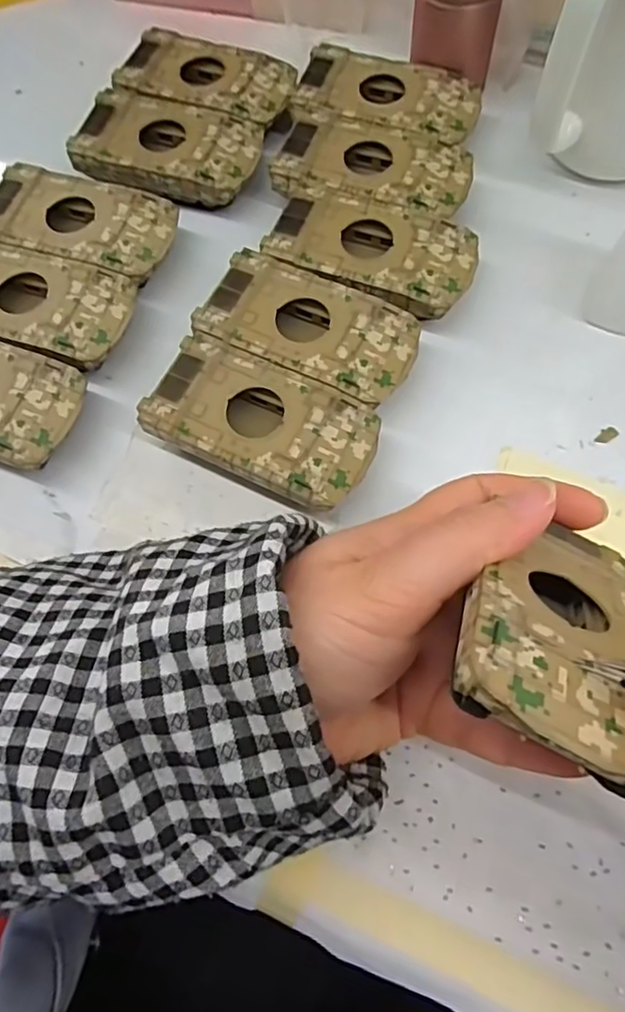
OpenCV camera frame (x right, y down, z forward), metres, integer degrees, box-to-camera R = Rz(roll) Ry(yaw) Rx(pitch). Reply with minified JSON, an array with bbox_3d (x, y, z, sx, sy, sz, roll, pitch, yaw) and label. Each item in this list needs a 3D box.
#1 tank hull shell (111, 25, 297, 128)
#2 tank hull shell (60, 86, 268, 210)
[{"bbox_3d":[-0.057,-0.235,0.361,0.093,0.023,0.052,19,71,10],"label":"tank hull shell"},{"bbox_3d":[-0.076,-0.190,0.339,0.093,0.016,0.052,18,71,10],"label":"tank hull shell"}]

